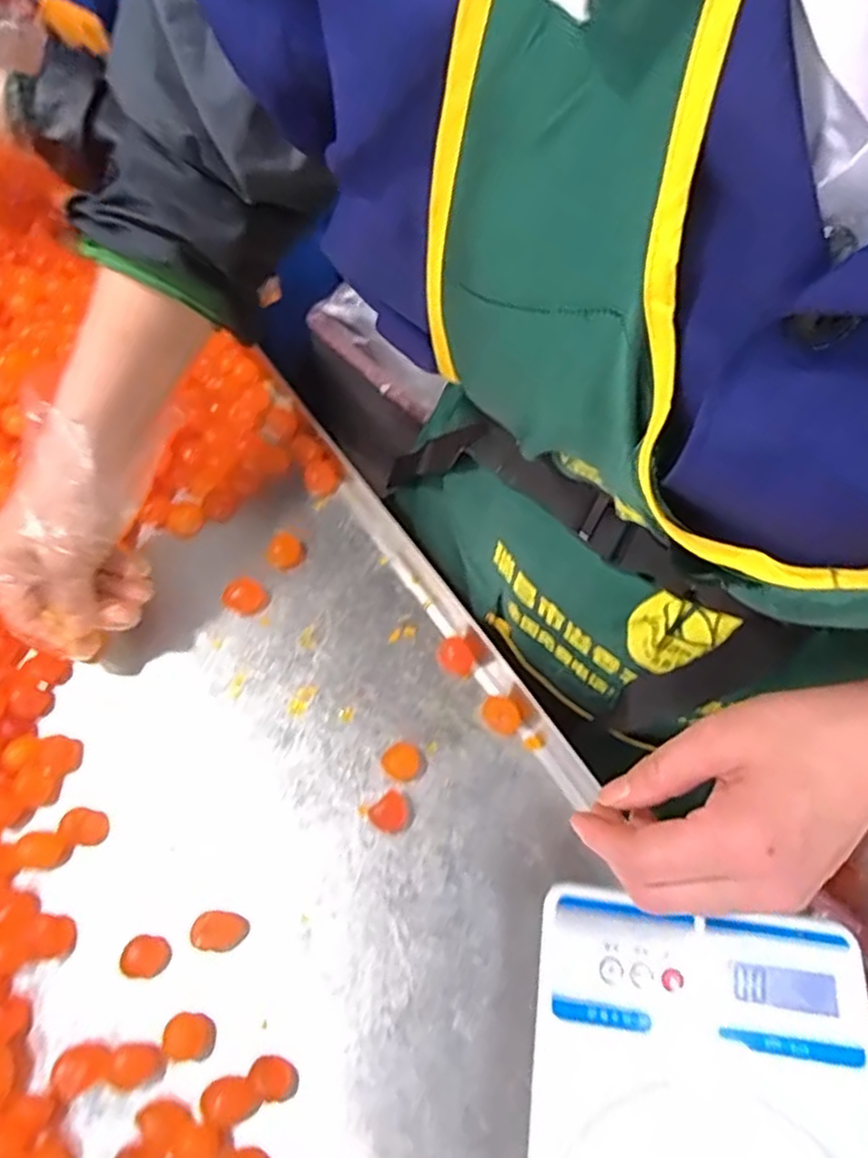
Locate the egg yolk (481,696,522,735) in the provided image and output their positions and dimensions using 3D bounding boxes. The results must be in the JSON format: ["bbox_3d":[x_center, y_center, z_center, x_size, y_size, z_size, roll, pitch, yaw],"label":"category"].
[{"bbox_3d":[0.044,0.088,0.473,0.026,0.018,0.019,11,65,8],"label":"egg yolk"}]

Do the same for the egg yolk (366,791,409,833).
[{"bbox_3d":[-0.027,0.145,0.450,0.024,0.016,0.021,-35,68,-14],"label":"egg yolk"}]

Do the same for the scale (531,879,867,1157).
[{"bbox_3d":[0.118,0.252,0.315,0.145,0.035,0.204,9,65,5],"label":"scale"}]

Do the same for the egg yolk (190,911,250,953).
[{"bbox_3d":[-0.126,0.208,0.430,0.030,0.016,0.021,0,64,3],"label":"egg yolk"}]

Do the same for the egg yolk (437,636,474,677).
[{"bbox_3d":[0.015,0.052,0.491,0.024,0.013,0.022,-1,64,2],"label":"egg yolk"}]

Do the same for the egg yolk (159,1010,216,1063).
[{"bbox_3d":[-0.137,0.254,0.405,0.026,0.013,0.022,2,64,4],"label":"egg yolk"}]

